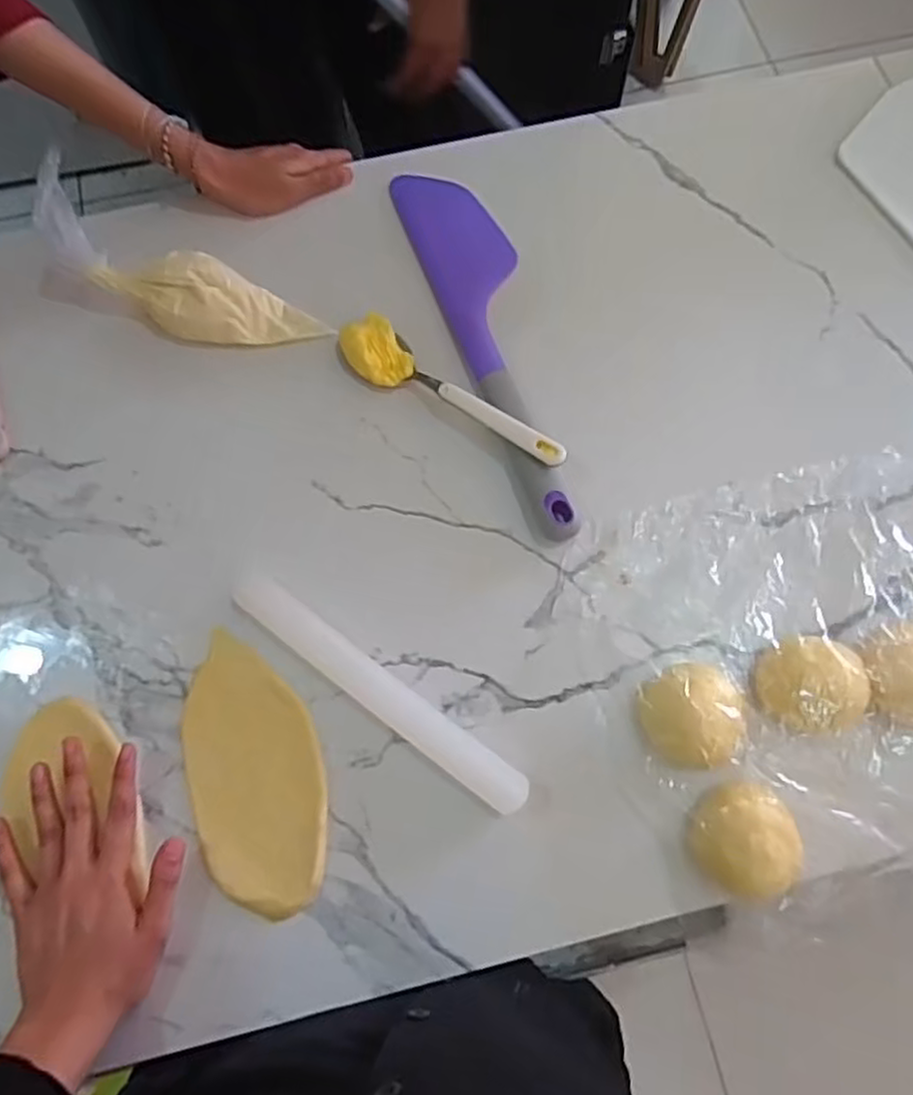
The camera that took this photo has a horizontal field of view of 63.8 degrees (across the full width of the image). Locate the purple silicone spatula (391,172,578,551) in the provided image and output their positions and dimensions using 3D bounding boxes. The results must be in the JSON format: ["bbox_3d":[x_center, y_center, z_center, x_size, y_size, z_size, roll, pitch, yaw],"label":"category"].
[{"bbox_3d":[0.033,-0.160,0.540,0.066,0.024,0.322,-20,74,-4],"label":"purple silicone spatula"}]

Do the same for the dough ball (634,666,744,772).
[{"bbox_3d":[0.143,0.105,0.454,0.057,0.039,0.059,0,74,1],"label":"dough ball"}]

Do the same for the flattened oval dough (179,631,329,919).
[{"bbox_3d":[-0.128,0.140,0.465,0.080,0.007,0.169,-21,74,-5],"label":"flattened oval dough"}]

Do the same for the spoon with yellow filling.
[{"bbox_3d":[-0.003,-0.112,0.521,0.185,0.022,0.040,29,76,9],"label":"spoon with yellow filling"}]

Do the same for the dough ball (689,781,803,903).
[{"bbox_3d":[0.170,0.172,0.434,0.058,0.034,0.063,0,74,1],"label":"dough ball"}]

